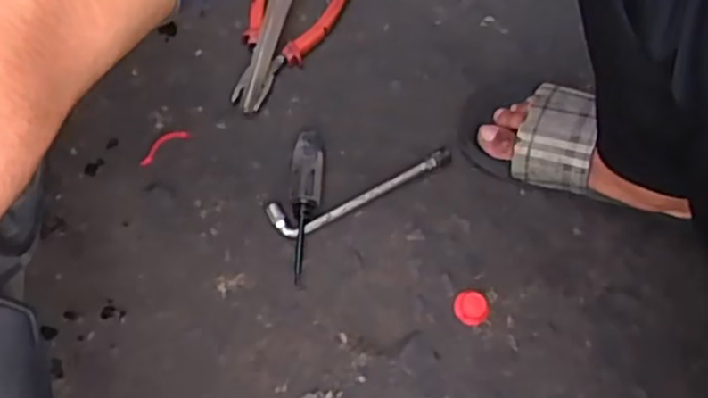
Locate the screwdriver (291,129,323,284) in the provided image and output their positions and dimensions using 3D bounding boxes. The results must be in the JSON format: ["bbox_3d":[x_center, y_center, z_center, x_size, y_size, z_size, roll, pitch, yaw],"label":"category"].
[{"bbox_3d":[-0.048,0.006,0.678,0.030,0.028,0.149,3,68,-2],"label":"screwdriver"}]

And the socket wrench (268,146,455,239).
[{"bbox_3d":[0.009,-0.008,0.697,0.194,0.018,0.038,-21,70,-11],"label":"socket wrench"}]

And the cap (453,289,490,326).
[{"bbox_3d":[0.112,0.103,0.658,0.031,0.016,0.032,1,68,-3],"label":"cap"}]

